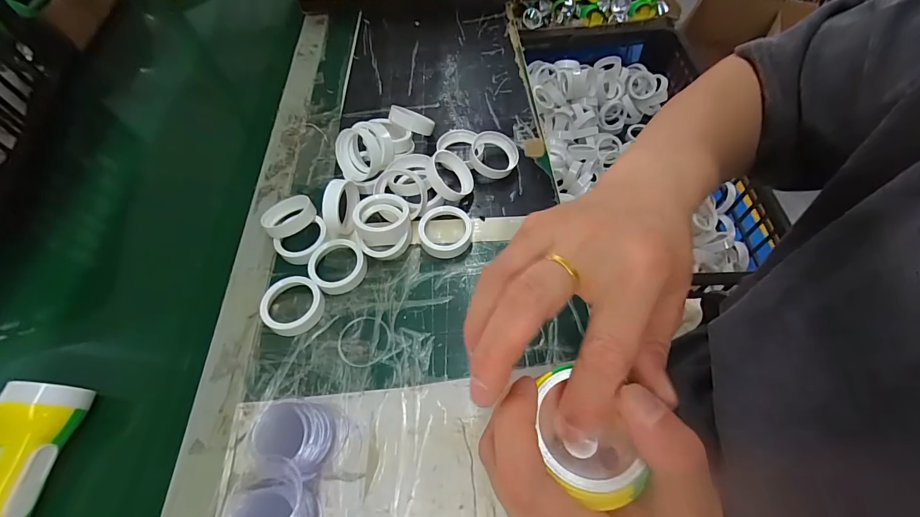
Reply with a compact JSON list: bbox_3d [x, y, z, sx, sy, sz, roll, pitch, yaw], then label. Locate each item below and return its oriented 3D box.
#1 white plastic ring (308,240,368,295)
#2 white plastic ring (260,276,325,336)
[{"bbox_3d":[-0.118,0.007,0.377,0.052,0.018,0.049,-1,58,2],"label":"white plastic ring"},{"bbox_3d":[-0.153,0.044,0.356,0.052,0.018,0.048,-1,58,2],"label":"white plastic ring"}]

